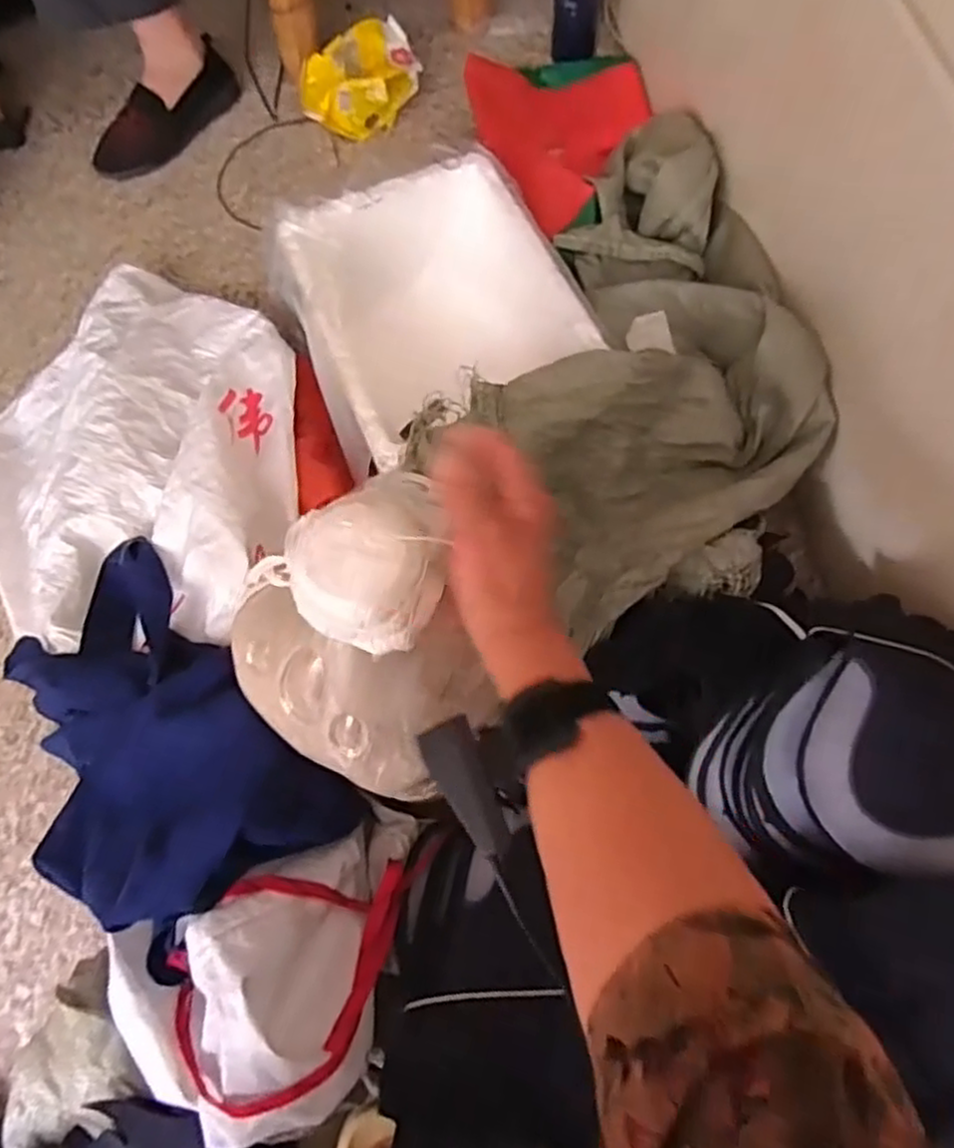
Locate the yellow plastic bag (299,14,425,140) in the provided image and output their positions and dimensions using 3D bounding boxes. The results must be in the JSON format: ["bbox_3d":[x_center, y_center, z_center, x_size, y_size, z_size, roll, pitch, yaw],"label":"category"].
[{"bbox_3d":[-0.161,-0.701,1.025,0.178,0.067,0.139,-30,71,-9],"label":"yellow plastic bag"}]

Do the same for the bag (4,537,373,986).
[{"bbox_3d":[-0.289,0.142,0.621,0.211,0.116,0.380,-44,49,-13],"label":"bag"}]

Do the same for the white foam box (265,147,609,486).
[{"bbox_3d":[-0.059,-0.280,0.792,0.271,0.119,0.302,-24,70,-7],"label":"white foam box"}]

